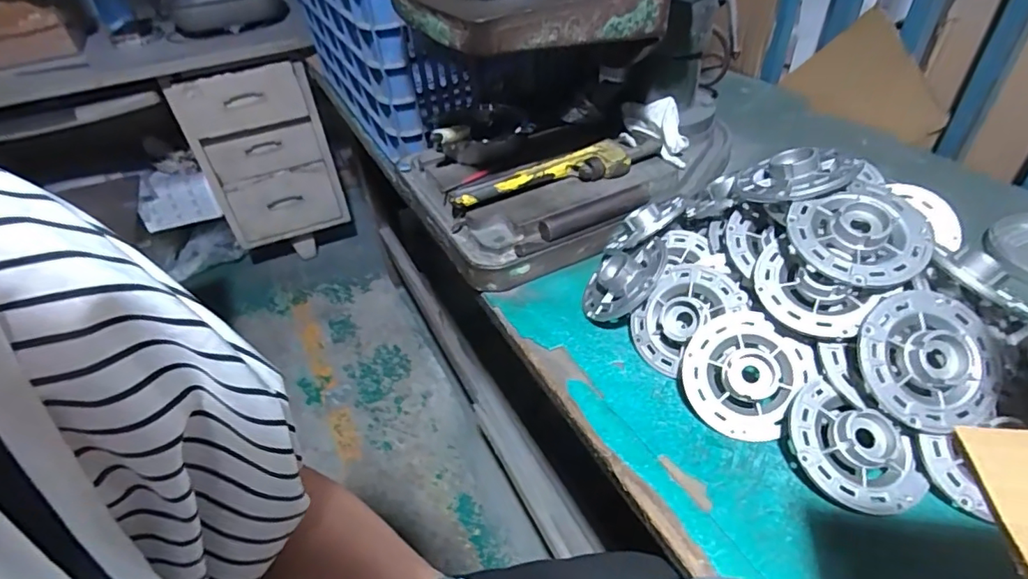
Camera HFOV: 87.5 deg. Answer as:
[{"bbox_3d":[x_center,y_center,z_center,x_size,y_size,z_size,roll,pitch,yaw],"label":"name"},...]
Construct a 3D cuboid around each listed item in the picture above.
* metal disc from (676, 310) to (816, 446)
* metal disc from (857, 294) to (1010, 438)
[{"bbox_3d":[0.199,0.074,0.471,0.096,0.021,0.104,-2,78,12],"label":"metal disc"},{"bbox_3d":[0.333,0.054,0.425,0.112,0.026,0.107,0,76,-1],"label":"metal disc"}]

